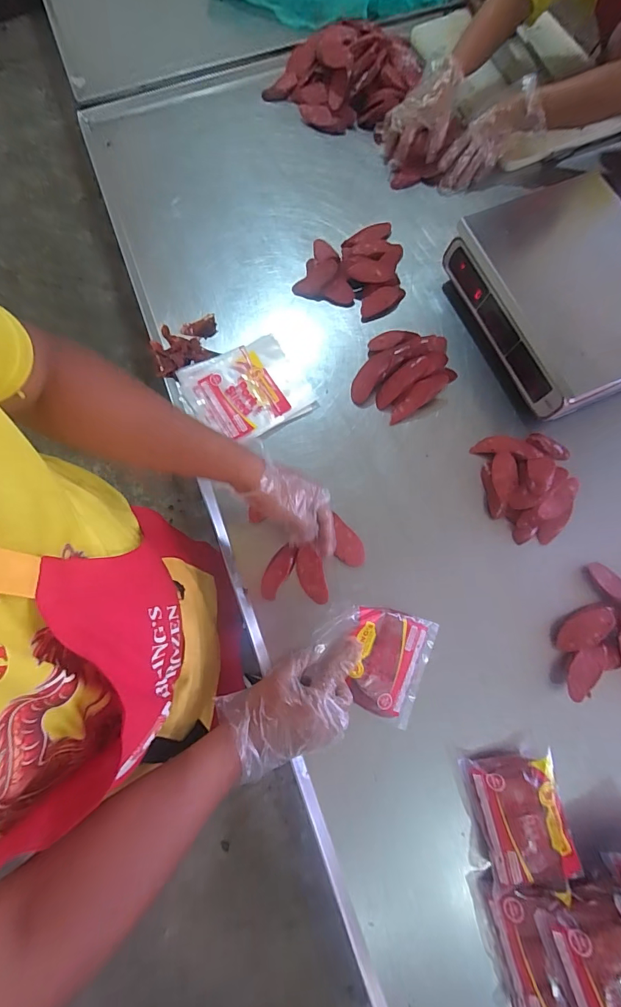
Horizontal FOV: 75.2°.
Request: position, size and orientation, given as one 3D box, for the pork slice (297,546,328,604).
[{"bbox_3d":[0.003,0.108,0.603,0.040,0.015,0.084,-21,78,17],"label":"pork slice"}]

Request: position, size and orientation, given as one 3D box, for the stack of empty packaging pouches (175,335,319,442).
[{"bbox_3d":[-0.113,-0.190,0.682,0.187,0.020,0.174,-32,78,-7],"label":"stack of empty packaging pouches"}]

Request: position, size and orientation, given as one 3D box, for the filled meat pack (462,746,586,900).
[{"bbox_3d":[0.271,0.407,0.516,0.120,0.045,0.147,-5,76,-2],"label":"filled meat pack"}]

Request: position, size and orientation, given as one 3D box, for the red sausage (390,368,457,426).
[{"bbox_3d":[0.196,-0.188,0.684,0.150,0.039,0.032,-37,78,-8],"label":"red sausage"}]

